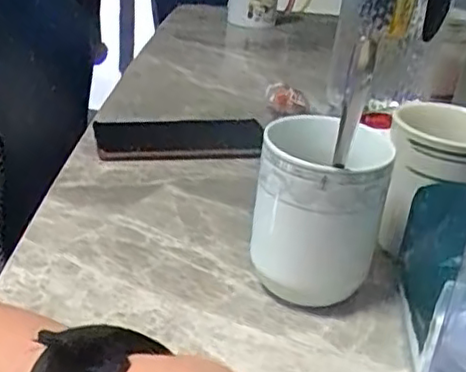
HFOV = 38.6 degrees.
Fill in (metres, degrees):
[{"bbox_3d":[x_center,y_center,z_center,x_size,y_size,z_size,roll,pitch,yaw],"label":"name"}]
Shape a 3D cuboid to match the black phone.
[{"bbox_3d":[-0.047,-0.042,0.622,0.159,0.014,0.080,0,27,-13],"label":"black phone"}]

